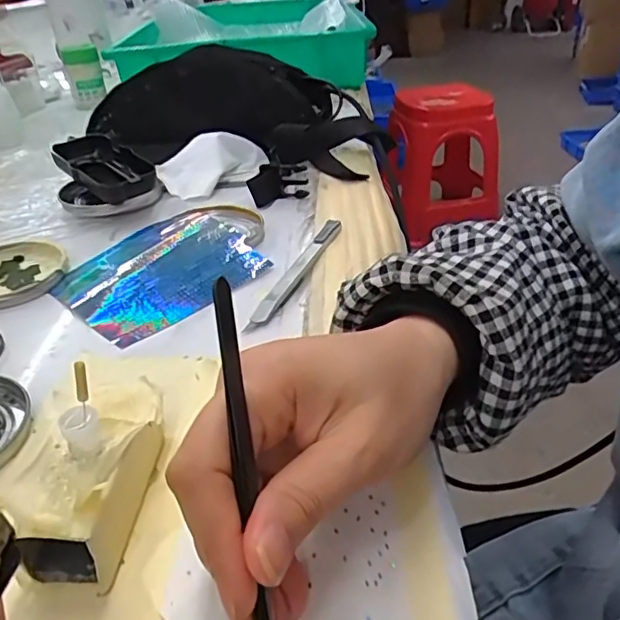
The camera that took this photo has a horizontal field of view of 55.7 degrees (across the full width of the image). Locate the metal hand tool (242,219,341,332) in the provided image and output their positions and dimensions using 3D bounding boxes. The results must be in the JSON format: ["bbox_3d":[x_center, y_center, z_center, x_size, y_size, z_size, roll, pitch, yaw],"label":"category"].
[{"bbox_3d":[-0.009,-0.027,0.395,0.013,0.011,0.137,11,36,22],"label":"metal hand tool"}]

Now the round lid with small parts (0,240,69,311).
[{"bbox_3d":[-0.215,-0.028,0.415,0.079,0.008,0.080,-3,33,2],"label":"round lid with small parts"}]

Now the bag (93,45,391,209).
[{"bbox_3d":[-0.080,-0.207,0.628,0.192,0.103,0.326,-28,40,-32],"label":"bag"}]

